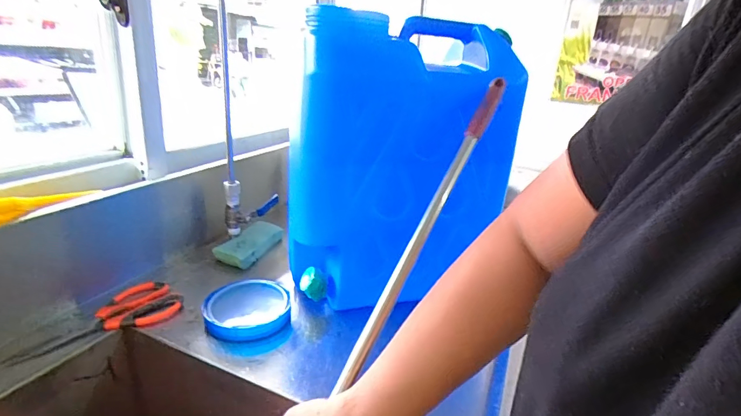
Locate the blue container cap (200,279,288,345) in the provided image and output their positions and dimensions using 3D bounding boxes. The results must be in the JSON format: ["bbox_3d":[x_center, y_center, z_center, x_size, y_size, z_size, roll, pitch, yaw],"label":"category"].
[{"bbox_3d":[-0.176,0.146,0.590,0.113,0.028,0.114,4,20,-2],"label":"blue container cap"}]

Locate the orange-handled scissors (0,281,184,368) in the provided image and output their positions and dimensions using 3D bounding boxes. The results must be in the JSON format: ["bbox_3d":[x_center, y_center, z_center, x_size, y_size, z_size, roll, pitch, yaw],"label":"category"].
[{"bbox_3d":[-0.361,0.154,0.552,0.093,0.009,0.202,17,24,30],"label":"orange-handled scissors"}]

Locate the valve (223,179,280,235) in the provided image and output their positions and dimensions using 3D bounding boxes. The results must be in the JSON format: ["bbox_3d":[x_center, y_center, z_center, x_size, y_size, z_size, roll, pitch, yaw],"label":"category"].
[{"bbox_3d":[-0.225,0.001,0.779,0.100,0.109,0.030,-5,23,-25],"label":"valve"}]

